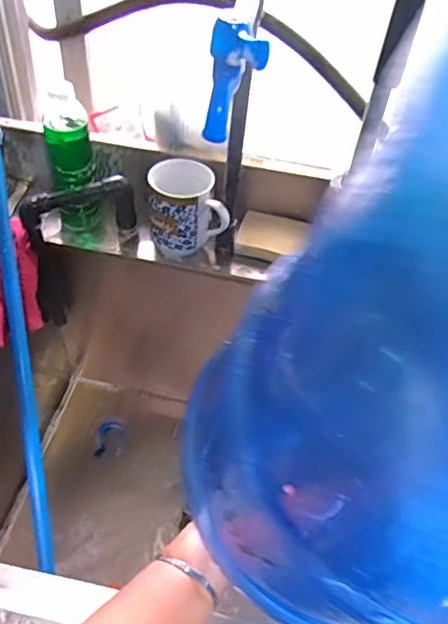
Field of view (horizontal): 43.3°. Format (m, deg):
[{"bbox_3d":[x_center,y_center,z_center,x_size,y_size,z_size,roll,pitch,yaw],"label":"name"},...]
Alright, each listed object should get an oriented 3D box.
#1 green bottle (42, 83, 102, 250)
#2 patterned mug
[{"bbox_3d":[-0.206,-0.185,0.784,0.064,0.201,0.060,-13,51,-17],"label":"green bottle"},{"bbox_3d":[-0.050,-0.144,0.792,0.109,0.109,0.075,5,48,-2],"label":"patterned mug"}]

